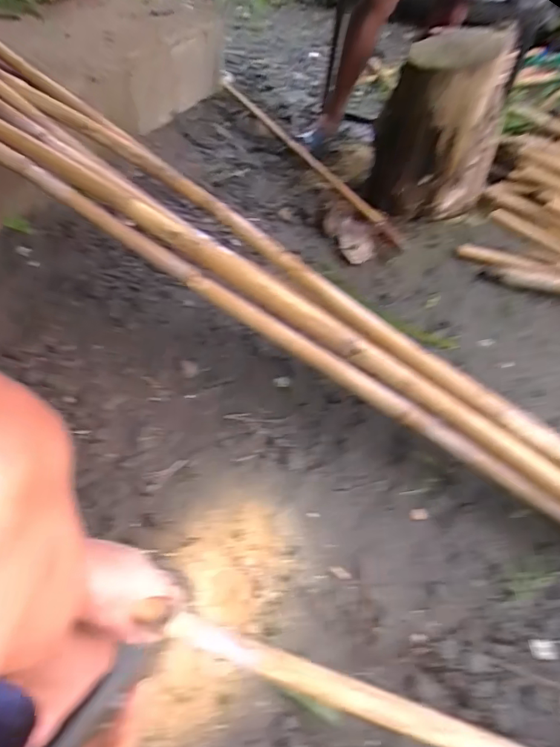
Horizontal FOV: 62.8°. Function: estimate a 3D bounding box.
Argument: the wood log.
[{"bbox_3d":[0.439,-0.650,1.242,0.307,0.419,0.276,9,50,2],"label":"wood log"}]

